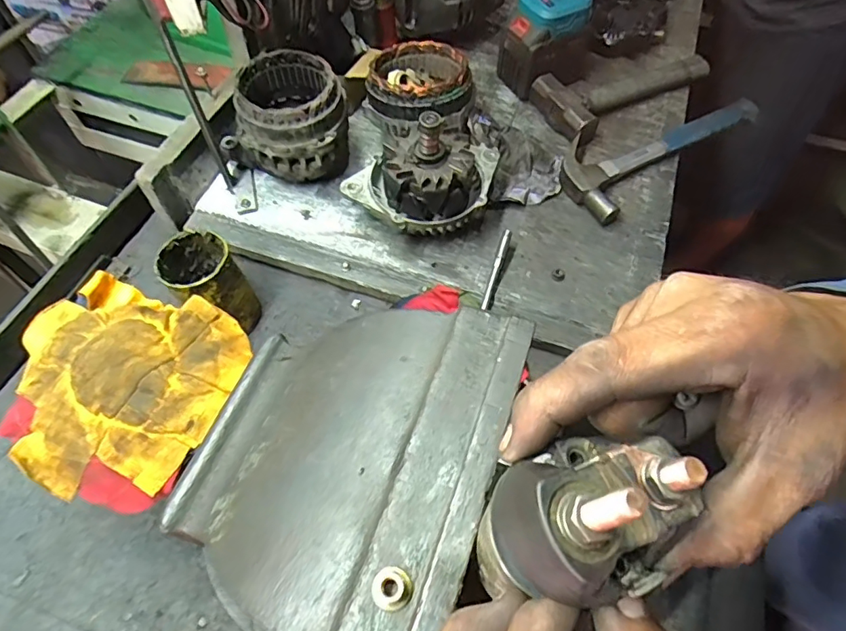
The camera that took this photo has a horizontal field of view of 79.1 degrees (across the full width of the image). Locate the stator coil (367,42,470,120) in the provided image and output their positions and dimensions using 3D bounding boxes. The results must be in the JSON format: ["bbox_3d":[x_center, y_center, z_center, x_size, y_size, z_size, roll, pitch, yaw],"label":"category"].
[{"bbox_3d":[-0.007,-0.298,0.647,0.125,0.054,0.130,0,59,0],"label":"stator coil"}]

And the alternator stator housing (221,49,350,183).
[{"bbox_3d":[-0.169,-0.240,0.643,0.147,0.122,0.122,11,62,5],"label":"alternator stator housing"}]

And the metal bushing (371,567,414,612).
[{"bbox_3d":[-0.013,0.120,0.224,0.017,0.007,0.017,0,59,0],"label":"metal bushing"}]

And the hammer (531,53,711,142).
[{"bbox_3d":[0.297,-0.343,0.755,0.283,0.046,0.111,-29,66,-15],"label":"hammer"}]

